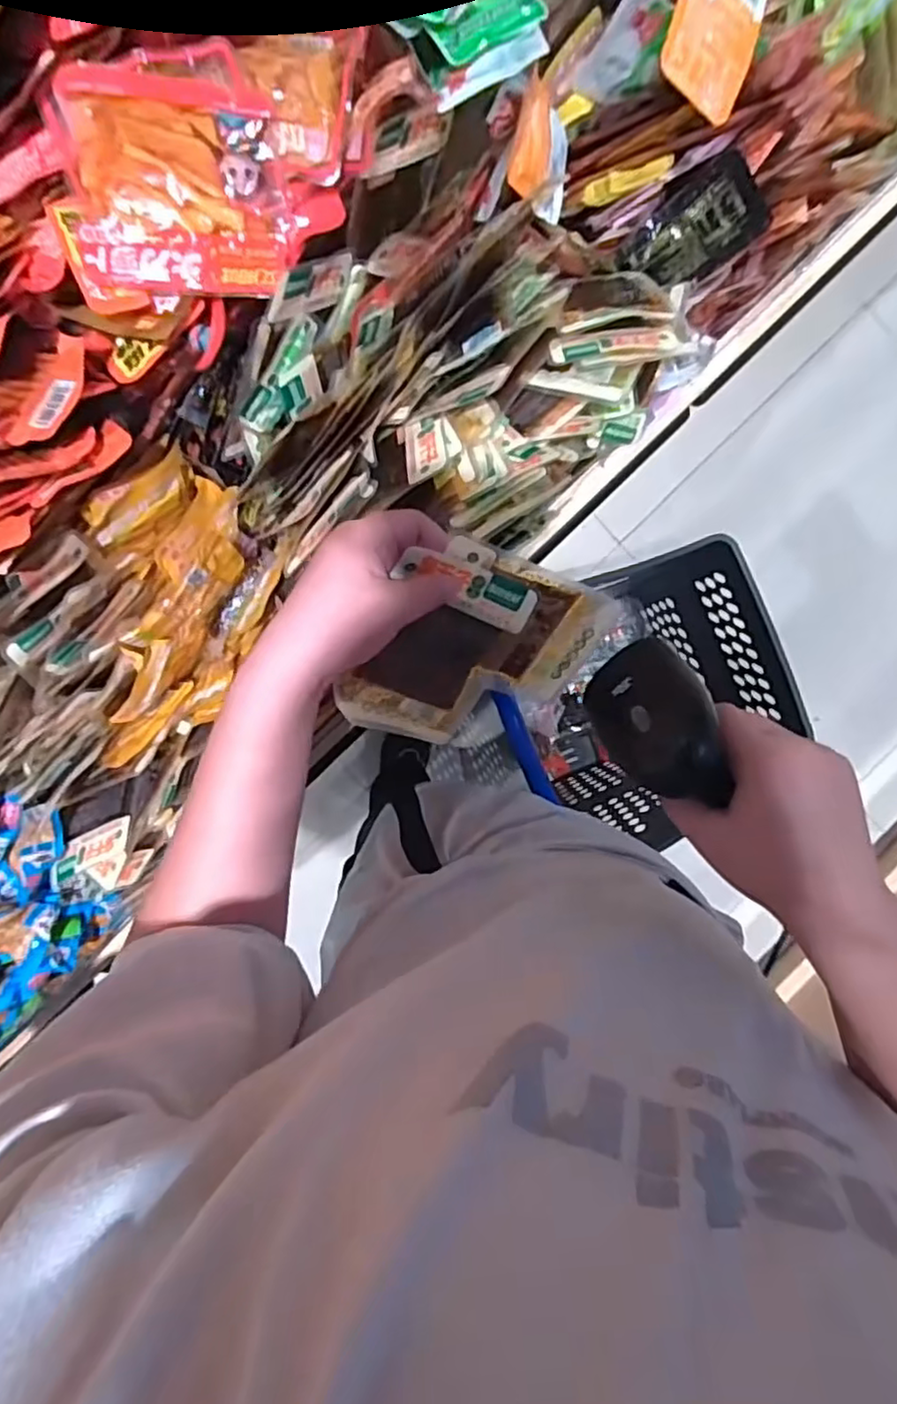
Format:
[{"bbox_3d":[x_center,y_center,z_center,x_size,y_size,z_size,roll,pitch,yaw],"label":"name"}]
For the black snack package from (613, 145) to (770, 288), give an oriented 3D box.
[{"bbox_3d":[0.202,-0.397,0.559,0.111,0.018,0.071,-20,122,35],"label":"black snack package"}]

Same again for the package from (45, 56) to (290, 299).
[{"bbox_3d":[-0.155,-0.299,0.387,0.118,0.024,0.107,-9,110,-16],"label":"package"}]

